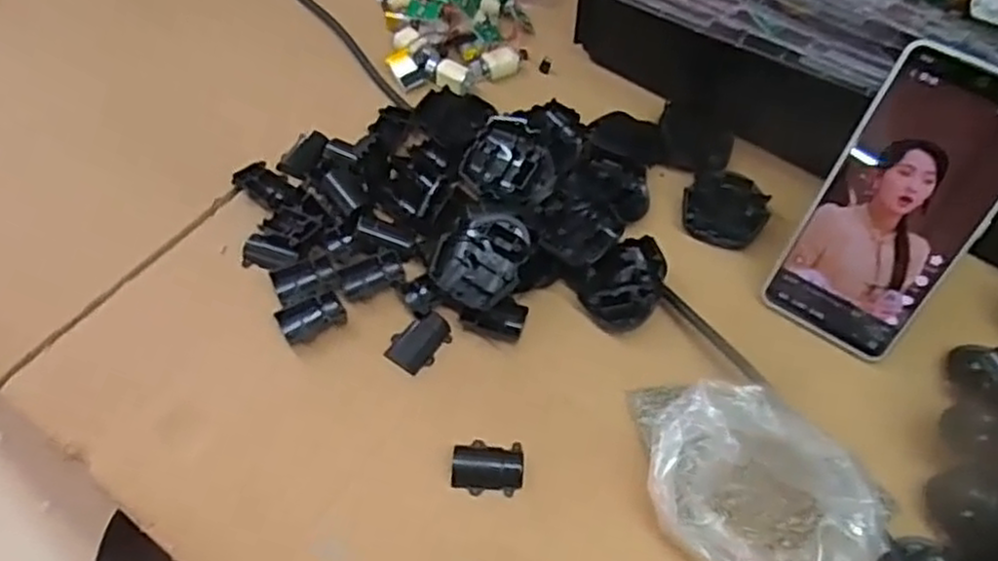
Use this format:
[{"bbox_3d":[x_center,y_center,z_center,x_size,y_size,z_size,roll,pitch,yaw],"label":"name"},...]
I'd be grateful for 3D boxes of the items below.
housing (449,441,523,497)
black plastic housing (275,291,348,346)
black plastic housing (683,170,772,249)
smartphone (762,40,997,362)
[{"bbox_3d":[-0.006,0.098,0.391,0.037,0.011,0.028,4,58,2],"label":"housing"},{"bbox_3d":[-0.111,0.022,0.439,0.037,0.011,0.022,-26,62,-16],"label":"black plastic housing"},{"bbox_3d":[0.147,-0.046,0.481,0.053,0.012,0.057,31,62,18],"label":"black plastic housing"},{"bbox_3d":[0.216,-0.036,0.399,0.079,0.165,0.006,31,32,19],"label":"smartphone"}]

